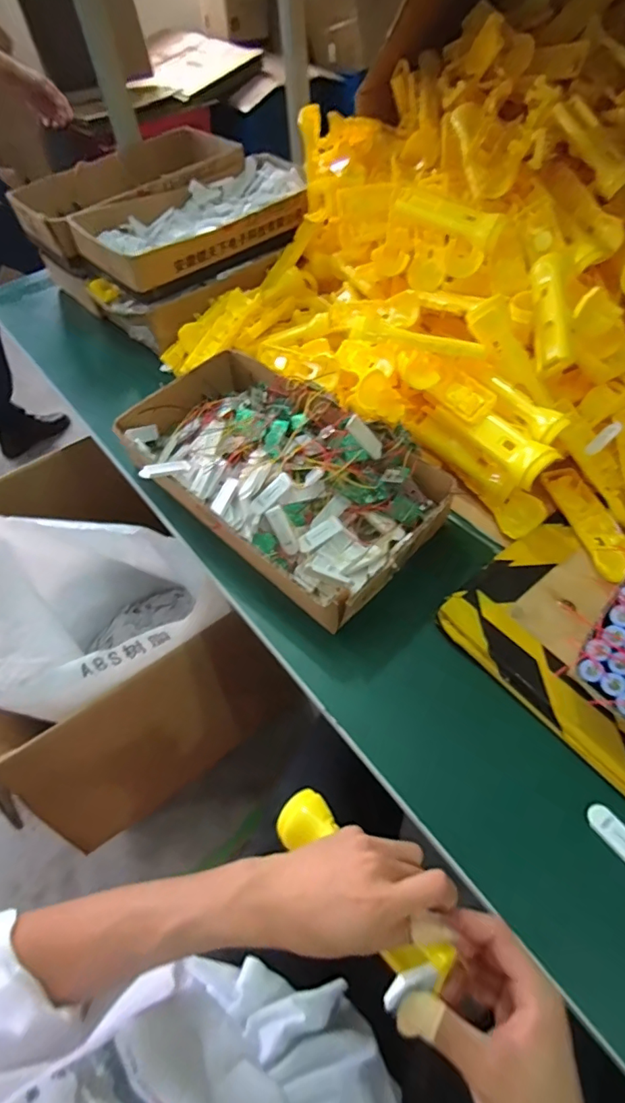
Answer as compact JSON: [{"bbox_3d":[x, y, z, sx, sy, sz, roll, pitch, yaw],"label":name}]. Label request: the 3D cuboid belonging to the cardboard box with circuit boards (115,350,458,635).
[{"bbox_3d":[-0.048,-0.104,0.634,0.419,0.081,0.228,36,64,27],"label":"cardboard box with circuit boards"}]

